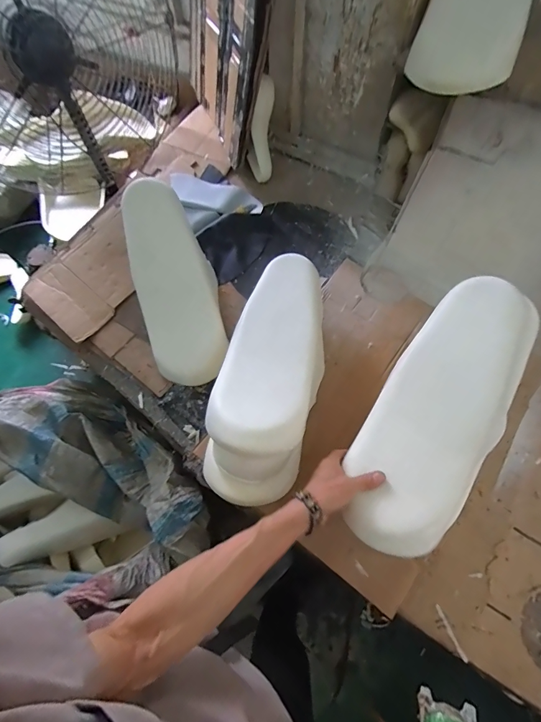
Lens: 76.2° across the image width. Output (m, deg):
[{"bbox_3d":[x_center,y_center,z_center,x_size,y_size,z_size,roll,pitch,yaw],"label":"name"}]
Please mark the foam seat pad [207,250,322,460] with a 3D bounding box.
[{"bbox_3d":[0.017,-0.039,0.648,0.179,0.052,0.437,11,54,6],"label":"foam seat pad"}]

